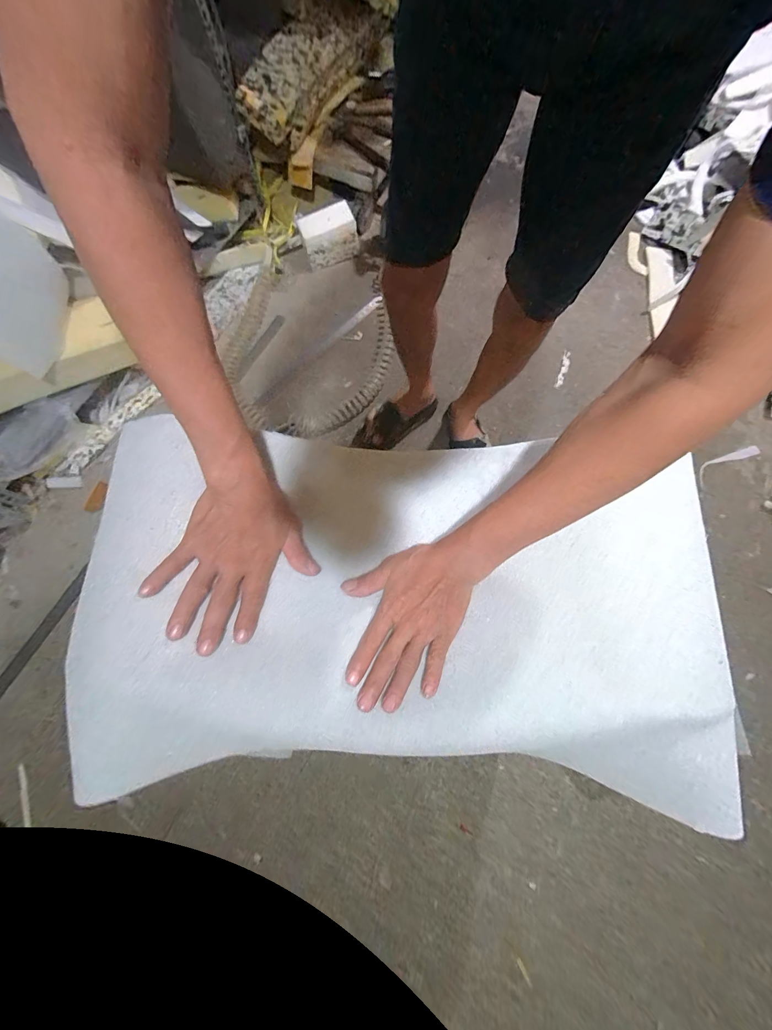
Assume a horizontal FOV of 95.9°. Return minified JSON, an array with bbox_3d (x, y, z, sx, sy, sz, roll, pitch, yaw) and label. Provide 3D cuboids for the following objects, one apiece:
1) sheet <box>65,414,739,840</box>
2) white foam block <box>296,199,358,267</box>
[{"bbox_3d":[0.015,0.083,0.367,0.636,0.077,0.363,3,75,0],"label":"sheet"},{"bbox_3d":[-0.182,-0.897,1.130,0.176,0.118,0.096,-16,76,-5],"label":"white foam block"}]

